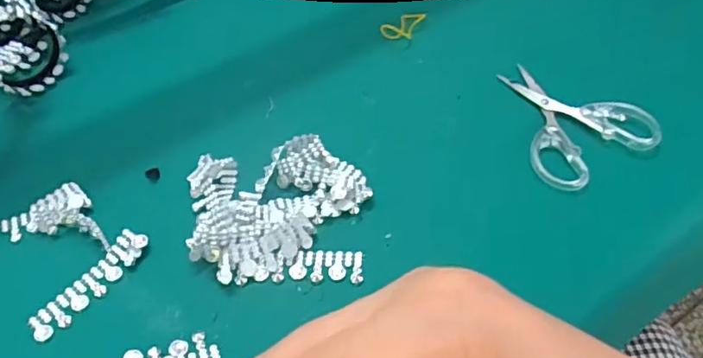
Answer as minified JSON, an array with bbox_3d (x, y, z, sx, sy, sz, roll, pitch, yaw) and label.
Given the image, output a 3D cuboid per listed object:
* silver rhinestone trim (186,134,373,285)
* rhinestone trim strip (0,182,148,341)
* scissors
[{"bbox_3d":[-0.047,0.020,0.350,0.108,0.023,0.096,-5,52,0],"label":"silver rhinestone trim"},{"bbox_3d":[-0.171,0.041,0.345,0.073,0.011,0.093,-28,56,-17],"label":"rhinestone trim strip"},{"bbox_3d":[0.145,-0.044,0.393,0.084,0.017,0.108,-26,55,-15],"label":"scissors"}]

